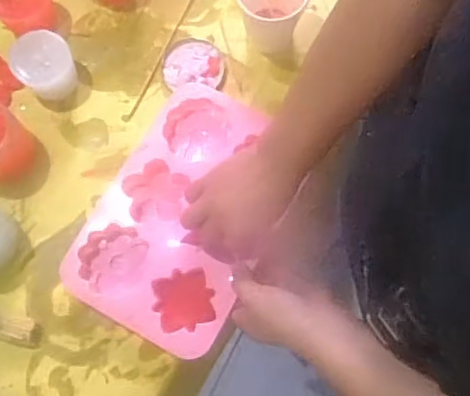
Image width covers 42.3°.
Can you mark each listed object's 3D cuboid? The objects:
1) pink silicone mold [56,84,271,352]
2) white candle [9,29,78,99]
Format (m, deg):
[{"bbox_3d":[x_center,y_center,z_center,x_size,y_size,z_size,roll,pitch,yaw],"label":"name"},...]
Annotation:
[{"bbox_3d":[-0.055,0.013,0.629,0.164,0.029,0.258,23,77,6],"label":"pink silicone mold"},{"bbox_3d":[-0.207,-0.144,0.669,0.060,0.061,0.062,0,76,1],"label":"white candle"}]

